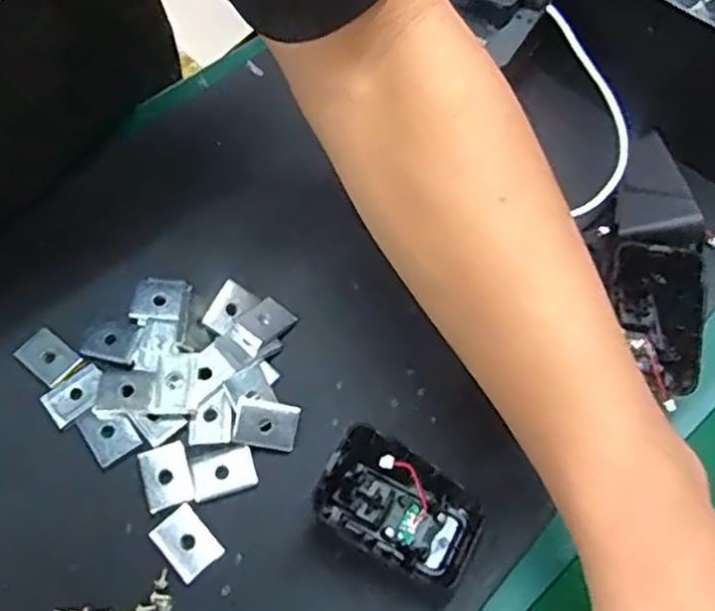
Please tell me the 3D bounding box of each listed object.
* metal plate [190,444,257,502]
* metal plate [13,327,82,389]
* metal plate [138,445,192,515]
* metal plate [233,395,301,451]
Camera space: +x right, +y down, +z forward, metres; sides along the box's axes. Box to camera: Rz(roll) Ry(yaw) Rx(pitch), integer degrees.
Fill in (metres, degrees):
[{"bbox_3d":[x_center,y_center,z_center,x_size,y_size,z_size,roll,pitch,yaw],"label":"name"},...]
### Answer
[{"bbox_3d":[-0.060,0.074,0.307,0.027,0.004,0.019,-16,64,-9],"label":"metal plate"},{"bbox_3d":[-0.149,0.024,0.330,0.028,0.004,0.019,37,68,16],"label":"metal plate"},{"bbox_3d":[-0.086,0.076,0.306,0.020,0.004,0.028,-16,64,-9],"label":"metal plate"},{"bbox_3d":[-0.042,0.054,0.316,0.028,0.004,0.021,11,76,-1],"label":"metal plate"}]

